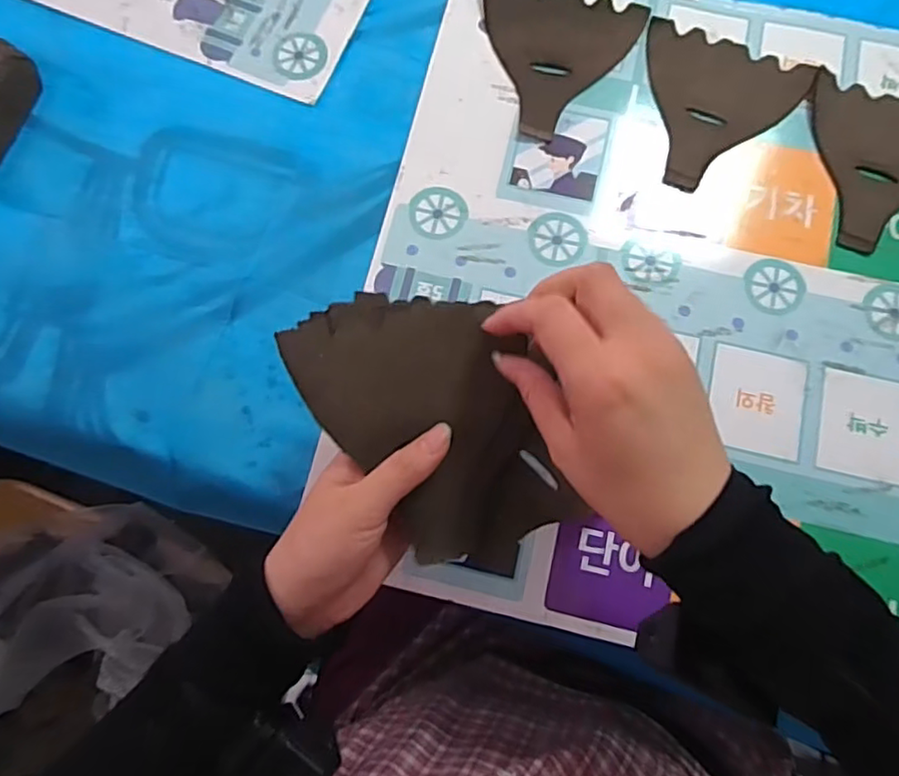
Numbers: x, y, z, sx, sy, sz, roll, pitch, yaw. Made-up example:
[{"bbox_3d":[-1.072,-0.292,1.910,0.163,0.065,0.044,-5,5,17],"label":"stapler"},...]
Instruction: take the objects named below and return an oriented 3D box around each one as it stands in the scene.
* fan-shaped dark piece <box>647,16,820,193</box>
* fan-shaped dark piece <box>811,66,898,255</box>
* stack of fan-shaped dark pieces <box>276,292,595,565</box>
[{"bbox_3d":[0.188,-0.198,0.451,0.116,0.005,0.125,20,79,6],"label":"fan-shaped dark piece"},{"bbox_3d":[0.300,-0.153,0.439,0.115,0.004,0.122,23,77,5],"label":"fan-shaped dark piece"},{"bbox_3d":[-0.007,0.019,0.318,0.104,0.013,0.145,-24,96,-12],"label":"stack of fan-shaped dark pieces"}]

